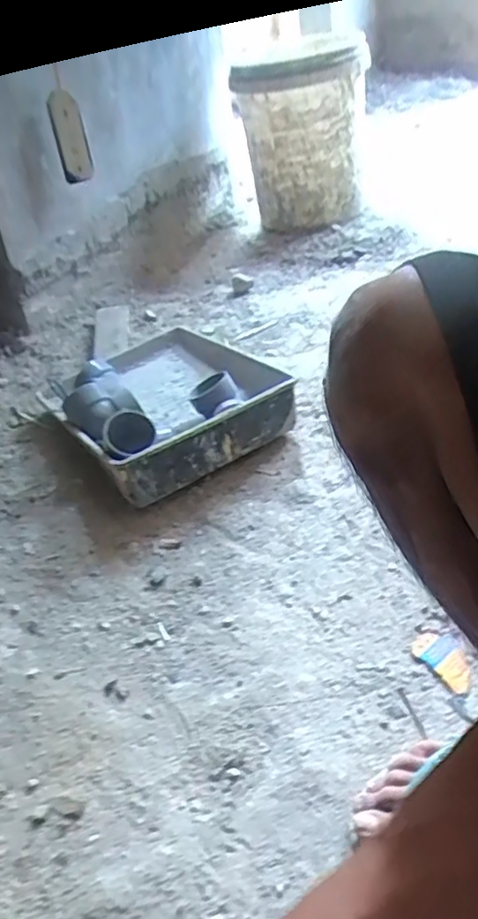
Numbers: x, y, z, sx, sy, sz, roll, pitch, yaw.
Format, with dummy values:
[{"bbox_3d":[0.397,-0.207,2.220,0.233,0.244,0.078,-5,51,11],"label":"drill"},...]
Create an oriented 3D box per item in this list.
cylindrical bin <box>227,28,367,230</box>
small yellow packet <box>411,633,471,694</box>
[{"bbox_3d":[0.152,-0.797,1.547,0.300,0.341,0.251,-7,40,0],"label":"cylindrical bin"},{"bbox_3d":[0.202,0.193,0.623,0.042,0.004,0.064,-28,44,-23],"label":"small yellow packet"}]

